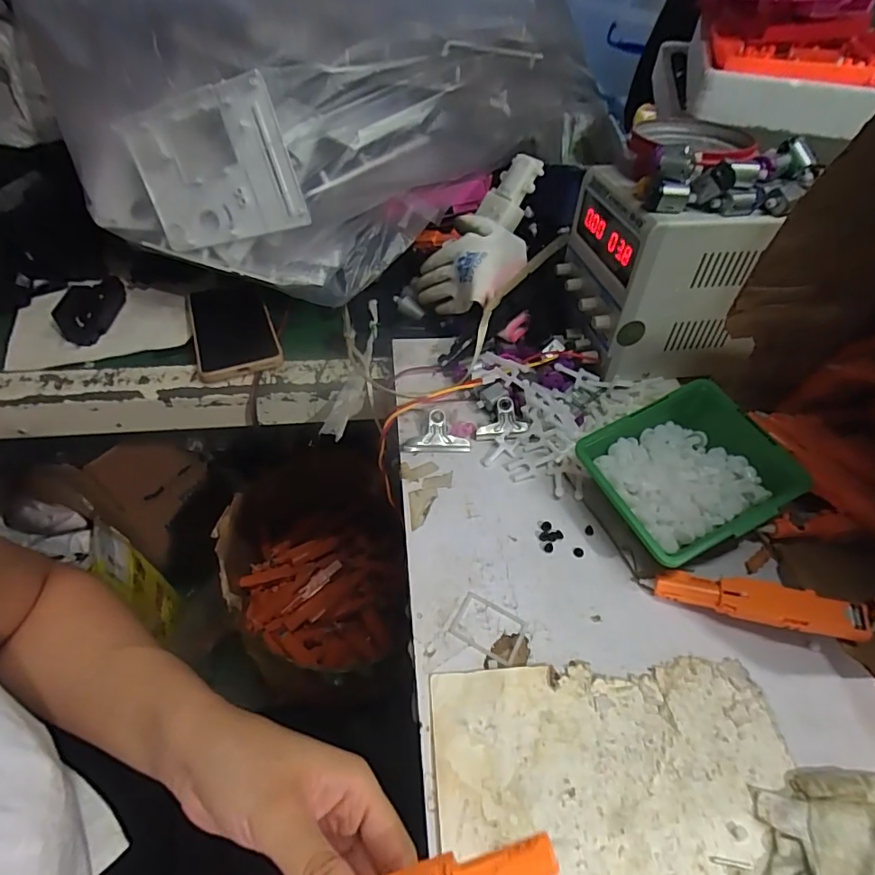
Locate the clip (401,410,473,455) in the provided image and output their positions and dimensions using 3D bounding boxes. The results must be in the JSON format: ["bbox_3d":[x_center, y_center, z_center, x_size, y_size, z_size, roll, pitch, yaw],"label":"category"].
[{"bbox_3d":[-0.001,-0.004,0.431,0.057,0.021,0.030,-3,50,-6],"label":"clip"}]

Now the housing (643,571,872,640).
[{"bbox_3d":[0.207,0.108,0.341,0.125,0.015,0.024,6,49,23],"label":"housing"}]

